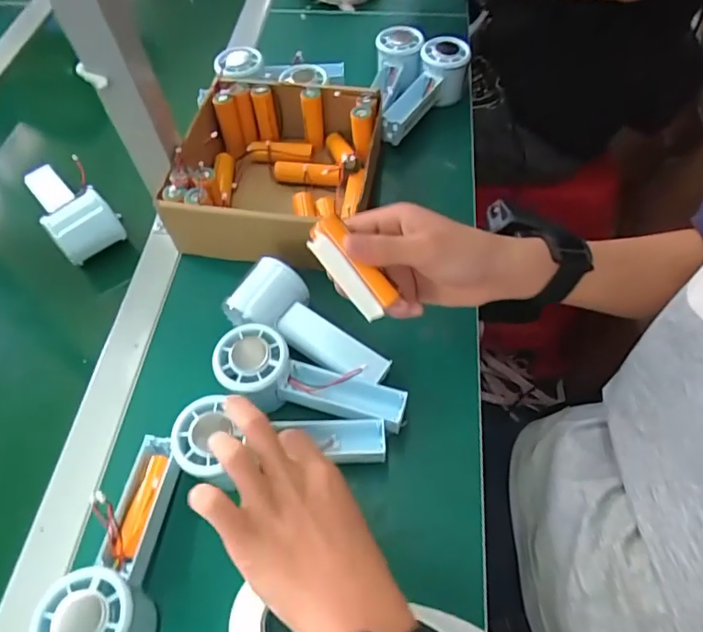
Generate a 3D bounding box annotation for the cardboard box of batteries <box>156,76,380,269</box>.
[{"bbox_3d":[-0.077,-0.149,0.528,0.181,0.077,0.227,10,59,8],"label":"cardboard box of batteries"}]

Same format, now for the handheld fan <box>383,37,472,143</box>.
[{"bbox_3d":[0.087,-0.256,0.597,0.052,0.063,0.145,25,63,17],"label":"handheld fan"}]

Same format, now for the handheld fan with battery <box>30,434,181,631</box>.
[{"bbox_3d":[-0.157,0.162,0.355,0.056,0.062,0.156,1,45,3],"label":"handheld fan with battery"}]

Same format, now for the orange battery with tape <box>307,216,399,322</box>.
[{"bbox_3d":[0.000,-0.032,0.339,0.020,0.017,0.072,-38,90,-19],"label":"orange battery with tape"}]

